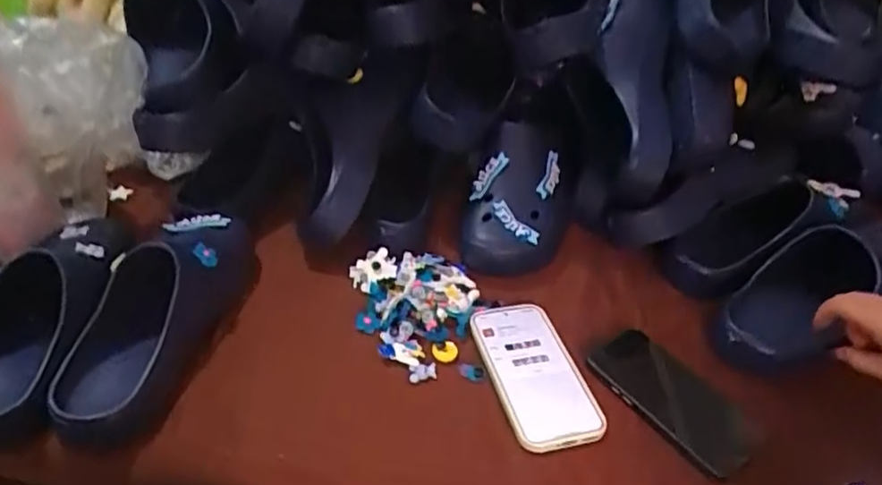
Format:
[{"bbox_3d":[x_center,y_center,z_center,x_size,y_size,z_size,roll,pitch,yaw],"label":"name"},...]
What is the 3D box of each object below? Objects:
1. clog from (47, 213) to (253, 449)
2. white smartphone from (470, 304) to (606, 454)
[{"bbox_3d":[-0.260,0.064,0.604,0.109,0.094,0.267,6,38,-2],"label":"clog"},{"bbox_3d":[0.089,0.121,0.605,0.086,0.020,0.162,-4,40,-14],"label":"white smartphone"}]

